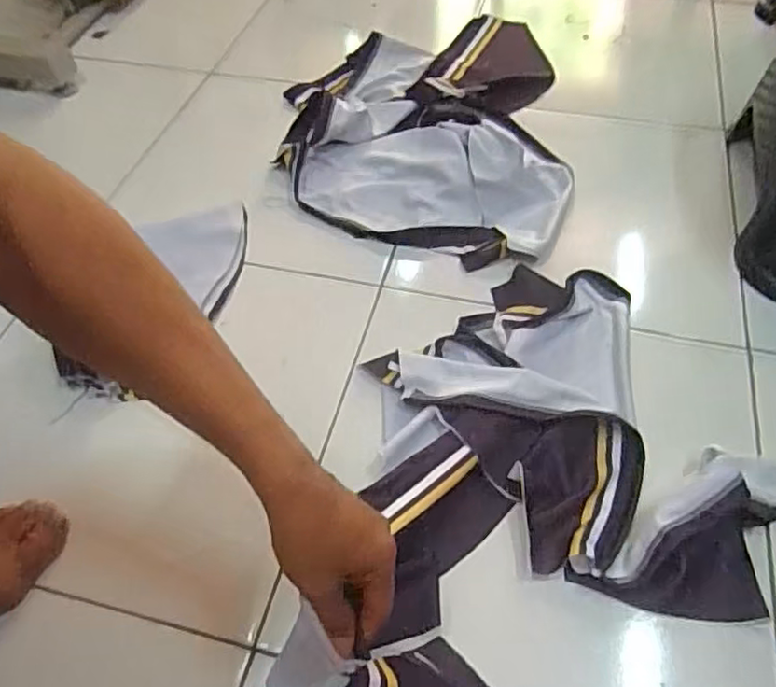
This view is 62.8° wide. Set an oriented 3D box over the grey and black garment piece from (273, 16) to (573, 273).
[{"bbox_3d":[0.050,-0.341,0.915,0.384,0.057,0.588,3,53,4],"label":"grey and black garment piece"}]

